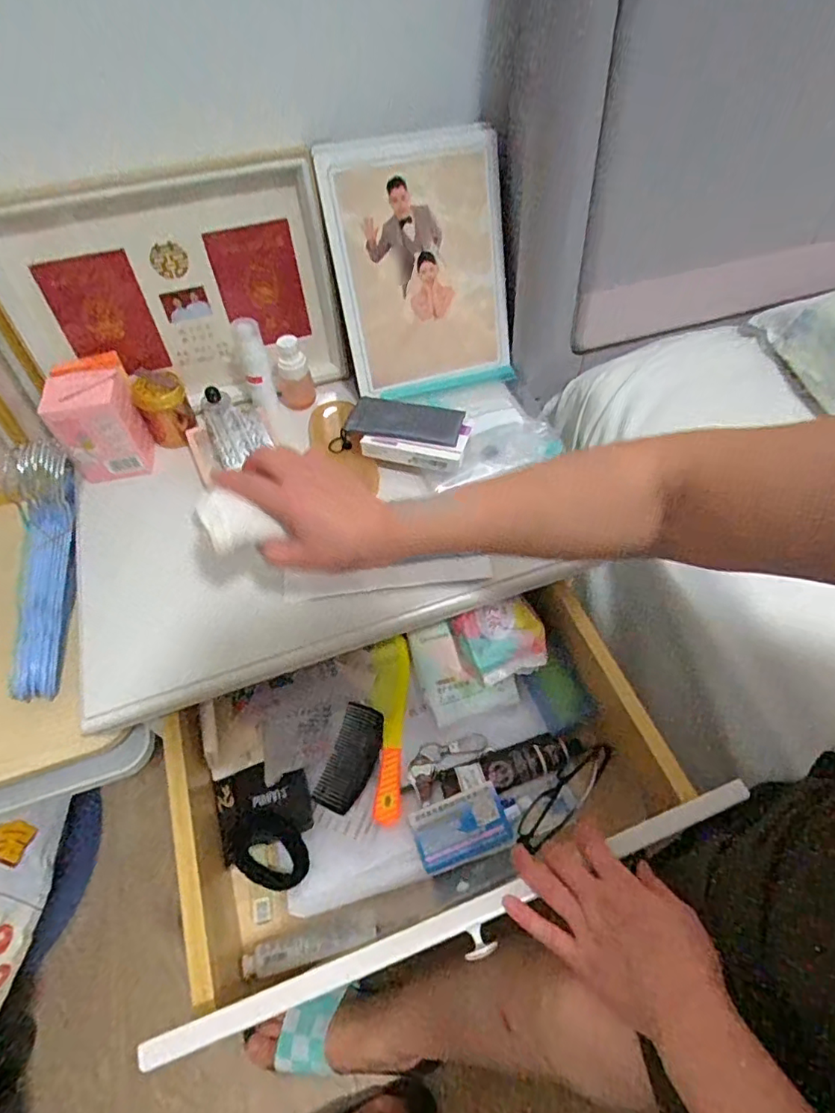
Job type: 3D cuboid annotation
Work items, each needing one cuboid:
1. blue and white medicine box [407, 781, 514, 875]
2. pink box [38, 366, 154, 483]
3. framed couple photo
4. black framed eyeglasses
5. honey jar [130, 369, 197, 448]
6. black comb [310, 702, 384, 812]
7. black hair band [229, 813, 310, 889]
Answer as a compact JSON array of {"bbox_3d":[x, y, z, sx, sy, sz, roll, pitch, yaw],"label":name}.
[{"bbox_3d":[0.041,0.259,0.525,0.088,0.012,0.056,-16,57,-10],"label":"blue and white medicine box"},{"bbox_3d":[-0.326,-0.133,0.564,0.073,0.090,0.064,-19,57,-12],"label":"pink box"},{"bbox_3d":[0.006,-0.316,0.602,0.192,0.238,0.032,-13,37,-5],"label":"framed couple photo"},{"bbox_3d":[0.147,0.233,0.540,0.135,0.025,0.034,-39,63,-23],"label":"black framed eyeglasses"},{"bbox_3d":[-0.277,-0.165,0.604,0.051,0.068,0.050,0,55,0],"label":"honey jar"},{"bbox_3d":[-0.067,0.206,0.560,0.046,0.004,0.103,22,78,-1],"label":"black comb"},{"bbox_3d":[-0.138,0.277,0.516,0.072,0.018,0.055,17,57,12],"label":"black hair band"}]

